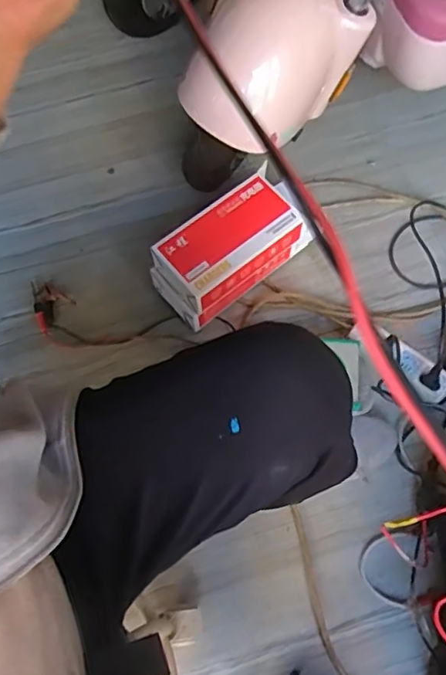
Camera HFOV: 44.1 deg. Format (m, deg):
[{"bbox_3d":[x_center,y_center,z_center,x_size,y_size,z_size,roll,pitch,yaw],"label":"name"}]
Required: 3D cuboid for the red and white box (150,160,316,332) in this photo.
[{"bbox_3d":[0.023,-0.137,0.876,0.237,0.131,0.121,-39,72,-13],"label":"red and white box"}]

